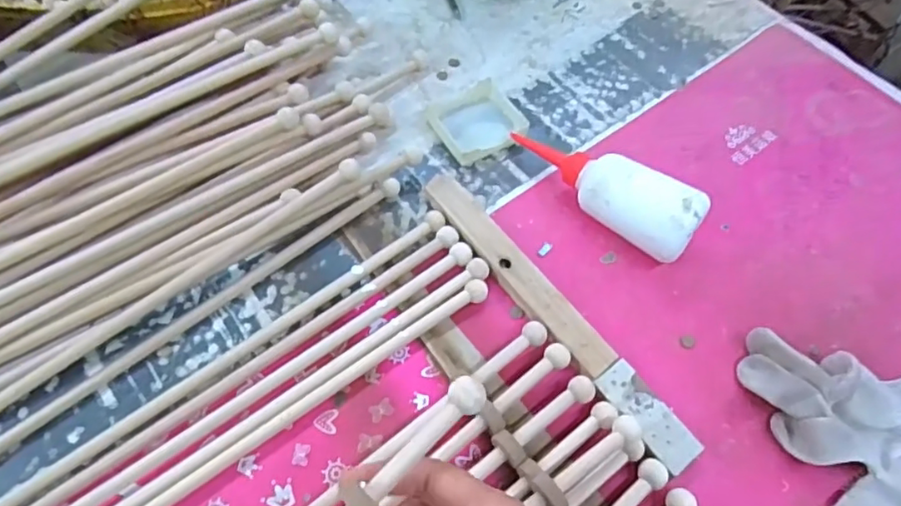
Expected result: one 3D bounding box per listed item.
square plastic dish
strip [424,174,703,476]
[{"bbox_3d":[0.024,-0.128,0.560,0.078,0.015,0.079,-25,65,-16],"label":"square plastic dish"},{"bbox_3d":[0.076,0.043,0.459,0.027,0.021,0.288,-32,67,-19],"label":"strip"}]

